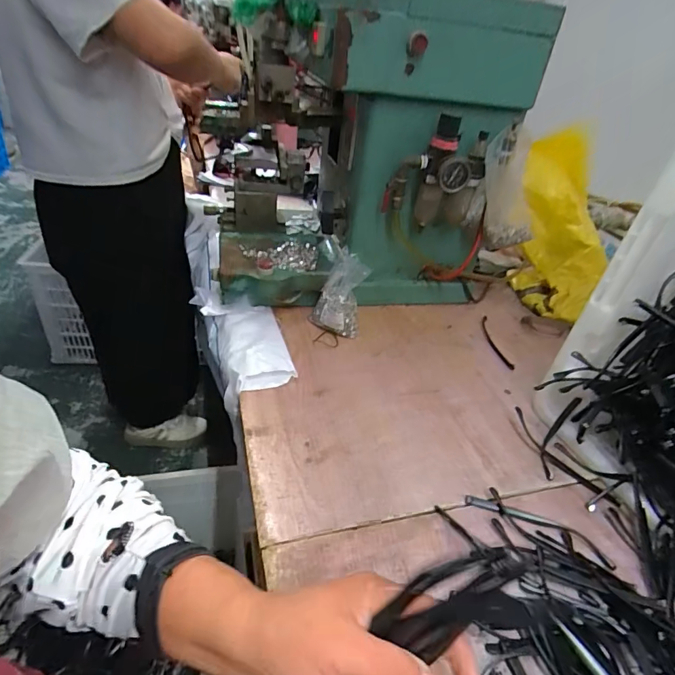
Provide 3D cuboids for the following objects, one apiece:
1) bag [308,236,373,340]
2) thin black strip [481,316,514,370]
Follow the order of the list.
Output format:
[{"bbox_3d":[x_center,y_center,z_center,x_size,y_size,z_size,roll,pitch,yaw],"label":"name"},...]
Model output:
[{"bbox_3d":[0.002,-0.068,0.640,0.074,0.130,0.053,5,-6,-4],"label":"bag"},{"bbox_3d":[0.243,0.005,0.692,0.018,0.012,0.142,6,35,-2],"label":"thin black strip"}]

